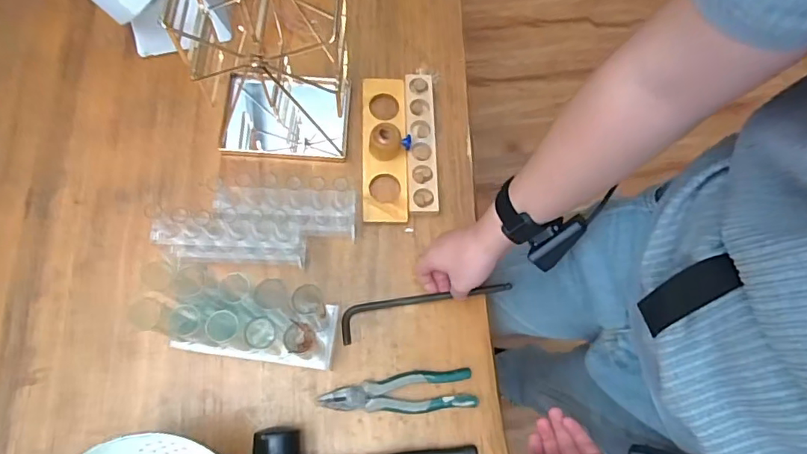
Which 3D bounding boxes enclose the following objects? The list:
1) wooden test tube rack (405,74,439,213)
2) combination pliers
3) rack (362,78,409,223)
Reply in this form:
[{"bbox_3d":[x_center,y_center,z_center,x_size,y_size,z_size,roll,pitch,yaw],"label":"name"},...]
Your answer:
[{"bbox_3d":[0.027,-0.127,0.767,0.041,0.024,0.217,0,73,-5],"label":"wooden test tube rack"},{"bbox_3d":[-0.006,0.211,0.654,0.190,0.018,0.049,-4,74,-6],"label":"combination pliers"},{"bbox_3d":[-0.029,-0.121,0.763,0.063,0.028,0.232,-1,73,-5],"label":"rack"}]

